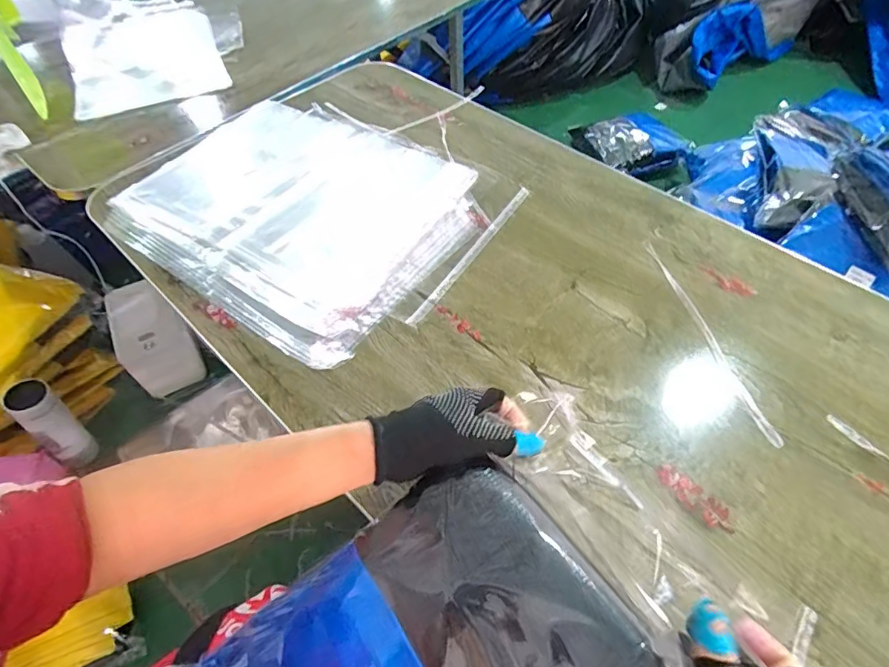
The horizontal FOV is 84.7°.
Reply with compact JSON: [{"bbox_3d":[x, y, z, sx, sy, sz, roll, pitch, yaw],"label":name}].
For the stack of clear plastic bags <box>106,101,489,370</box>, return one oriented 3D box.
[{"bbox_3d":[-0.202,-0.193,0.692,0.465,0.022,0.381,32,62,21],"label":"stack of clear plastic bags"}]

